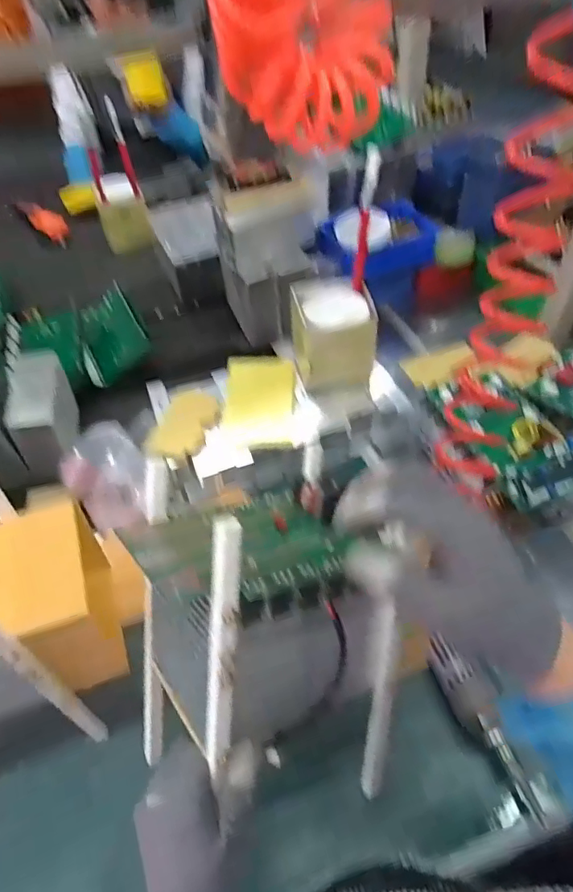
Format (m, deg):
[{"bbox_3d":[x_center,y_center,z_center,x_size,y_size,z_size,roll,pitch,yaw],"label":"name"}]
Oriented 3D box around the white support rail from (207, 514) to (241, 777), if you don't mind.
[{"bbox_3d":[-0.041,0.129,0.343,0.017,0.174,0.009,7,14,10],"label":"white support rail"}]

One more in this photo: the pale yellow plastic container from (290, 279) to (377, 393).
[{"bbox_3d":[0.070,-0.161,0.778,0.114,0.120,0.099,-7,49,-3],"label":"pale yellow plastic container"}]

